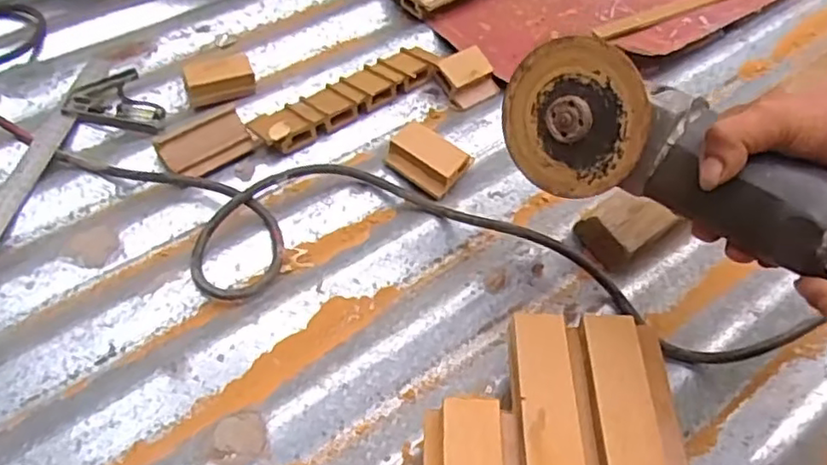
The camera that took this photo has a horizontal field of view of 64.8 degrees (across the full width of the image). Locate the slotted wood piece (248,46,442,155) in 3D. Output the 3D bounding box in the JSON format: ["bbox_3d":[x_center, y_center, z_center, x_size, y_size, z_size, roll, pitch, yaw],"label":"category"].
[{"bbox_3d":[-0.066,-0.142,0.674,0.210,0.032,0.053,-33,60,-24],"label":"slotted wood piece"}]

